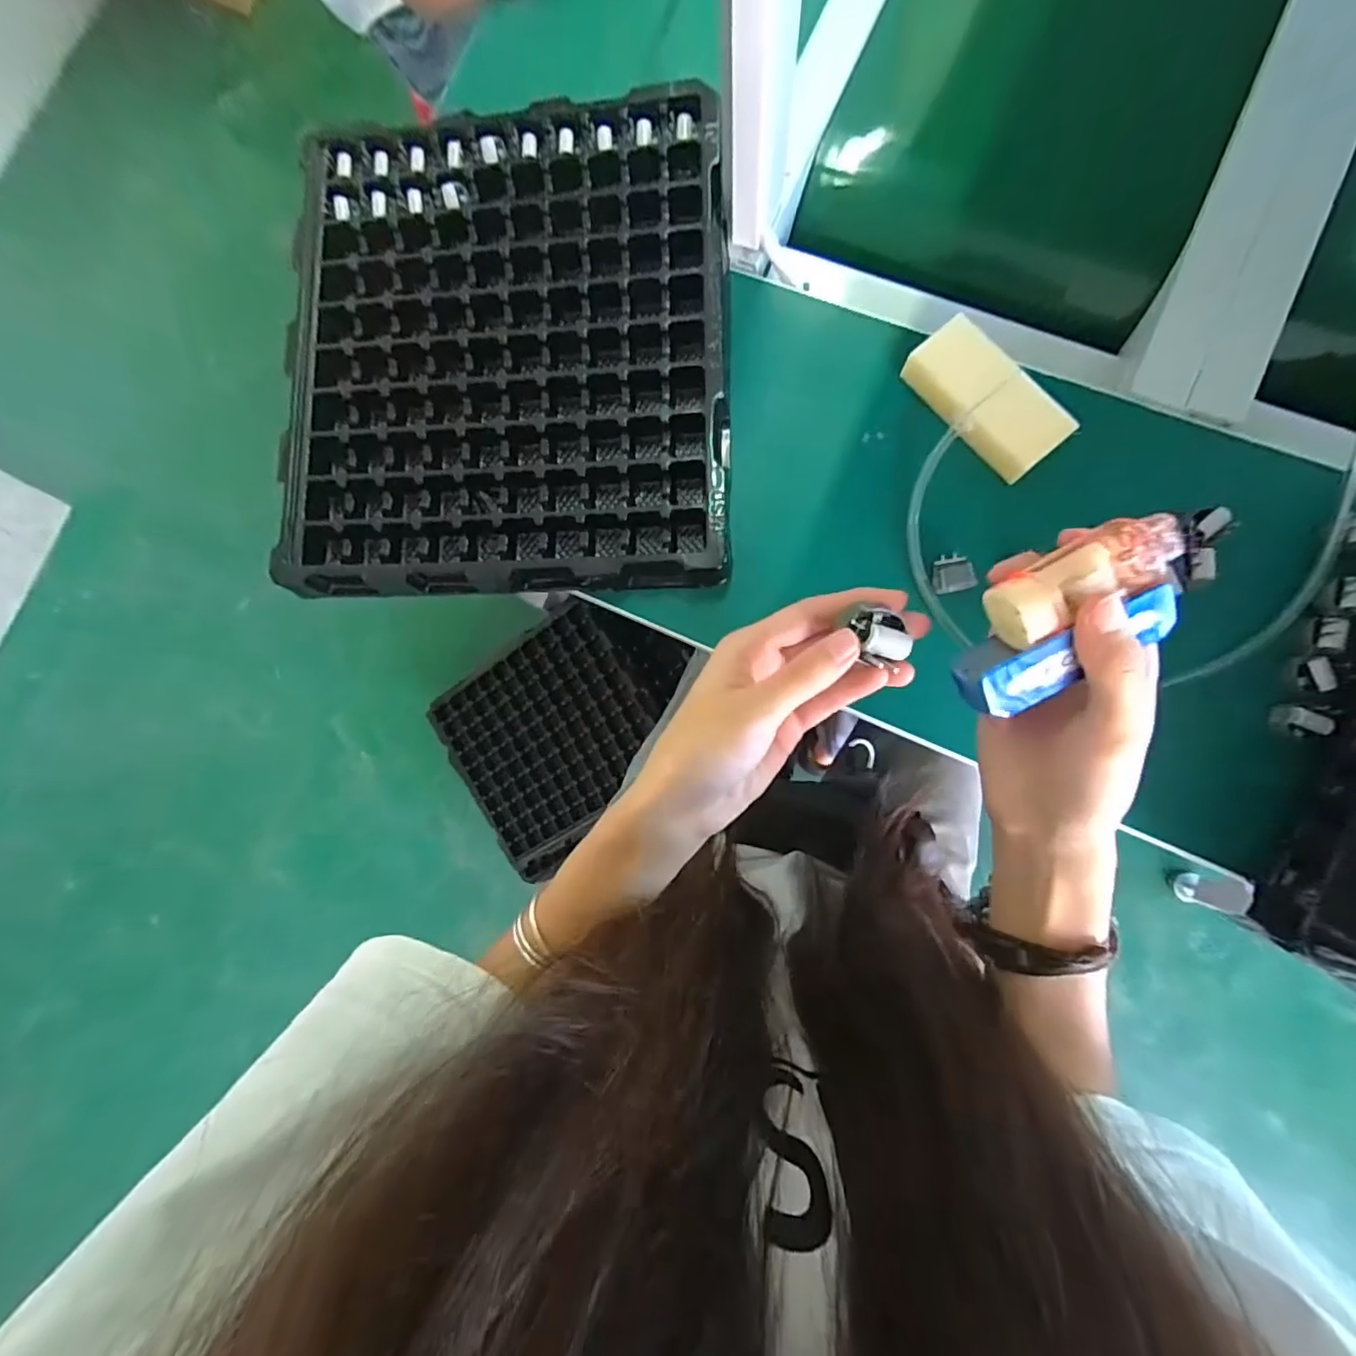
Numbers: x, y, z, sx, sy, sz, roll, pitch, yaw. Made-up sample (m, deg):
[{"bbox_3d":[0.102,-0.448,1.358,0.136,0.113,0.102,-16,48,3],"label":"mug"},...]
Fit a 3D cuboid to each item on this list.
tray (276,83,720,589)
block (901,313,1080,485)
[{"bbox_3d":[-0.141,-0.270,0.472,0.357,0.036,0.400,-1,84,6],"label":"tray"},{"bbox_3d":[0.227,-0.206,0.424,0.048,0.034,0.121,-42,81,1],"label":"block"}]

